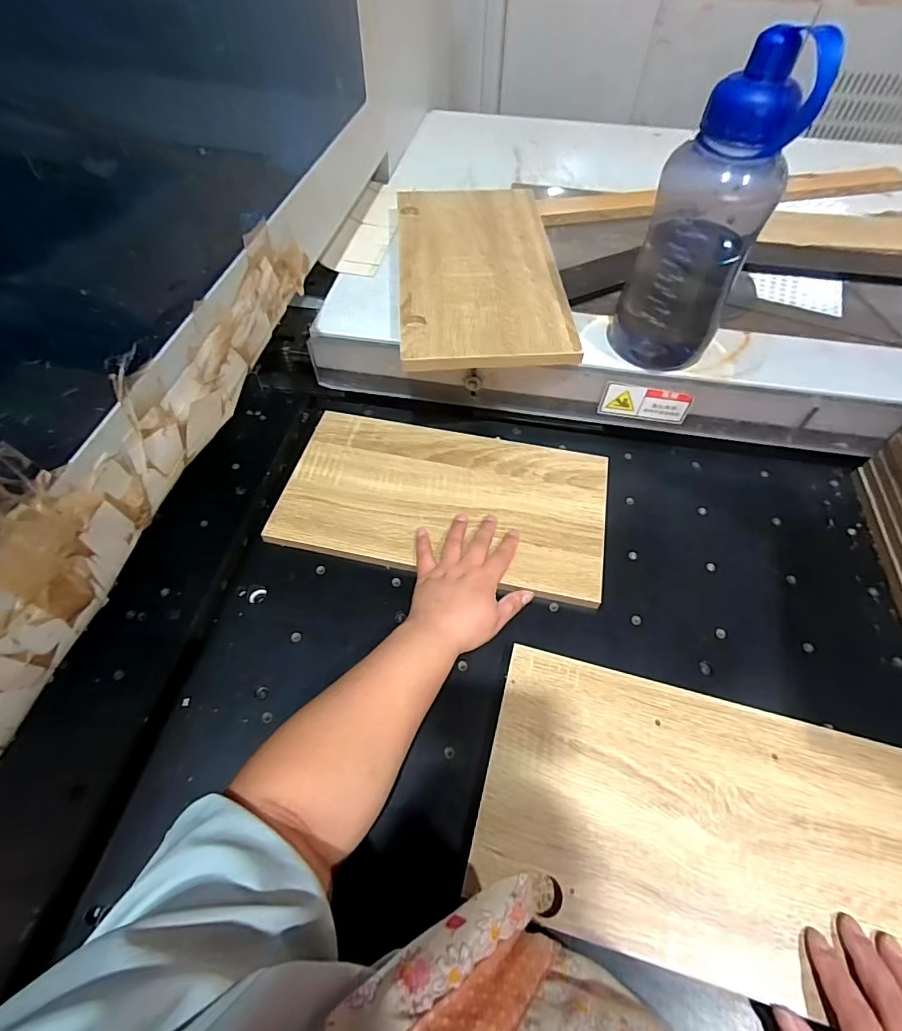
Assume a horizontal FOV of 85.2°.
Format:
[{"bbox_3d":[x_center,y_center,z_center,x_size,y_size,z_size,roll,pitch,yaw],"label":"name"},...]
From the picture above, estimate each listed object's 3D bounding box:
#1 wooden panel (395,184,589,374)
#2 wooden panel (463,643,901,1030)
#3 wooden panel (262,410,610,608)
[{"bbox_3d":[0.034,-0.317,0.620,0.195,0.014,0.365,-3,58,-2],"label":"wooden panel"},{"bbox_3d":[0.208,0.242,0.386,0.359,0.013,0.194,13,60,10],"label":"wooden panel"},{"bbox_3d":[-0.006,-0.024,0.566,0.361,0.018,0.200,10,60,8],"label":"wooden panel"}]

